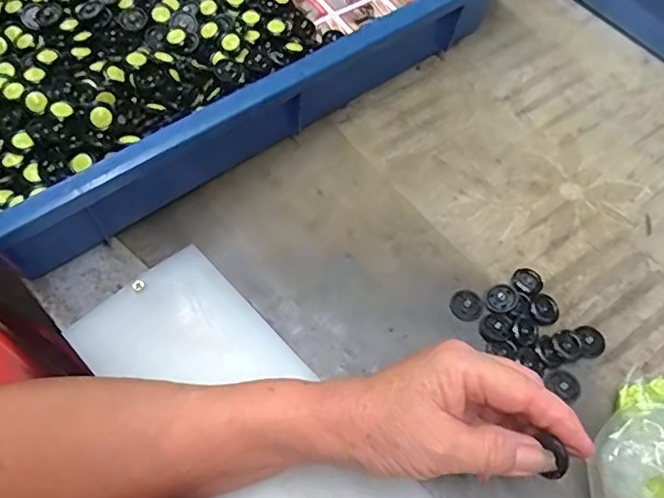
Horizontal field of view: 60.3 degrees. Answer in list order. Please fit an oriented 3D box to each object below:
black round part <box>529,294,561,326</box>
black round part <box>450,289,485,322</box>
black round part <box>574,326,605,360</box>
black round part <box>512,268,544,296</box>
[{"bbox_3d":[0.136,0.039,0.364,0.021,0.004,0.019,-39,71,-20],"label":"black round part"},{"bbox_3d":[0.086,0.036,0.366,0.021,0.005,0.022,1,63,-2],"label":"black round part"},{"bbox_3d":[0.160,0.058,0.355,0.018,0.007,0.019,1,63,-2],"label":"black round part"},{"bbox_3d":[0.127,0.022,0.374,0.019,0.007,0.018,1,63,-2],"label":"black round part"}]

